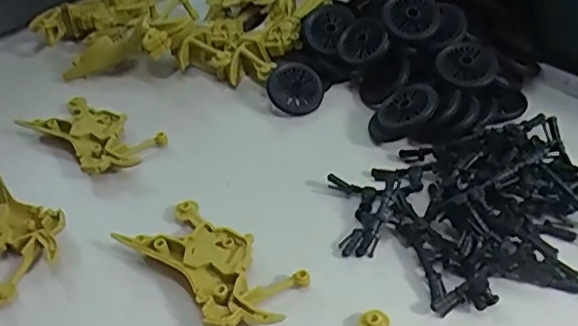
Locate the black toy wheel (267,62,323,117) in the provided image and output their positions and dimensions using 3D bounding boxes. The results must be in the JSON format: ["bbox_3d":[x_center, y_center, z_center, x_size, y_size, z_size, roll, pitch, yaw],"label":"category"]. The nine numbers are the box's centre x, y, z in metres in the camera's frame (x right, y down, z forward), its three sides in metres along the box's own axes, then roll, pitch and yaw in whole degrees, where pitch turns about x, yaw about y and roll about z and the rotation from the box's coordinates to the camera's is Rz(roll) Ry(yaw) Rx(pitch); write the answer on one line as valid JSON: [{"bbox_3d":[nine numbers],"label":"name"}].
[{"bbox_3d":[0.004,-0.050,0.402,0.036,0.033,0.013,18,12,17],"label":"black toy wheel"}]

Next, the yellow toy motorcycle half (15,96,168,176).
[{"bbox_3d":[-0.134,-0.020,0.394,0.098,0.020,0.049,24,51,30],"label":"yellow toy motorcycle half"}]

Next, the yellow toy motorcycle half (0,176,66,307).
[{"bbox_3d":[-0.163,0.037,0.341,0.090,0.021,0.051,31,55,35],"label":"yellow toy motorcycle half"}]

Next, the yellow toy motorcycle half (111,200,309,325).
[{"bbox_3d":[-0.040,0.054,0.306,0.095,0.017,0.048,27,53,32],"label":"yellow toy motorcycle half"}]

